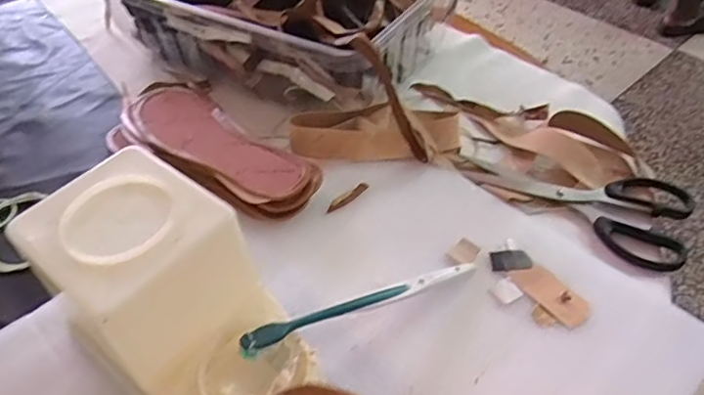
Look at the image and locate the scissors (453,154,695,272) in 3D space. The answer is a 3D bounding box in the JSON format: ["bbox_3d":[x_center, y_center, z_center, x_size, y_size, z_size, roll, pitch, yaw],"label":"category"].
[{"bbox_3d":[0.203,-0.009,0.495,0.194,0.014,0.095,31,56,30],"label":"scissors"}]

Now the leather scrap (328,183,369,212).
[{"bbox_3d":[-0.003,-0.001,0.489,0.043,0.005,0.009,-33,52,-24],"label":"leather scrap"}]

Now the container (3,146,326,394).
[{"bbox_3d":[-0.113,0.070,0.354,0.180,0.118,0.104,35,58,29],"label":"container"}]

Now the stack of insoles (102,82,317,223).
[{"bbox_3d":[-0.135,-0.051,0.530,0.244,0.033,0.090,27,54,27],"label":"stack of insoles"}]

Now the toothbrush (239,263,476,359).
[{"bbox_3d":[0.012,0.071,0.381,0.186,0.011,0.011,-13,44,-29],"label":"toothbrush"}]

